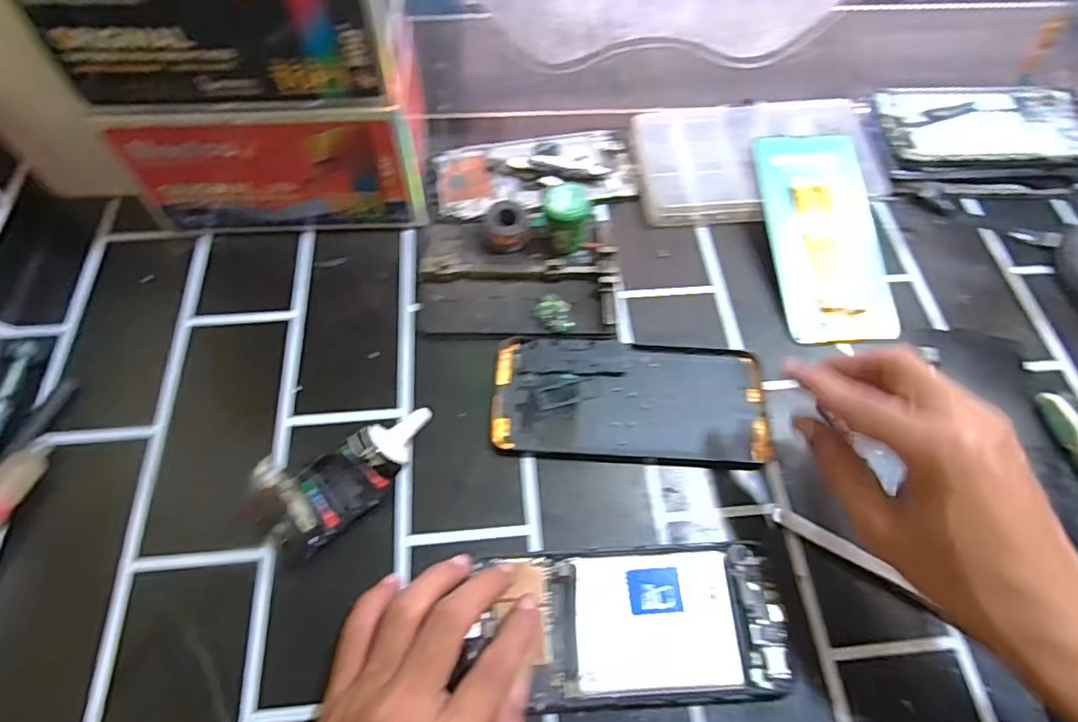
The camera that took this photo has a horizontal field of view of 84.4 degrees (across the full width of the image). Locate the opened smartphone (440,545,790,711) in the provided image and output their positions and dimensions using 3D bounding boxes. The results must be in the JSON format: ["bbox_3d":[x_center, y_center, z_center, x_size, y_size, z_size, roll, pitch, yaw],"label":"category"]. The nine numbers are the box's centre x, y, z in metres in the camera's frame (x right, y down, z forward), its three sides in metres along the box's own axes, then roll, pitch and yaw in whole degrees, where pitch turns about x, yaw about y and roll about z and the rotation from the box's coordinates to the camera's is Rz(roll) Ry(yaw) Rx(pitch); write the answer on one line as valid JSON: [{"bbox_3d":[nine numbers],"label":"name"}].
[{"bbox_3d":[0.045,0.131,0.297,0.153,0.011,0.070,-1,66,-4],"label":"opened smartphone"}]

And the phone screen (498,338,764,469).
[{"bbox_3d":[0.055,0.024,0.360,0.162,0.004,0.077,2,61,0],"label":"phone screen"}]

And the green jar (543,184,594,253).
[{"bbox_3d":[0.018,-0.094,0.400,0.030,0.046,0.031,4,61,1],"label":"green jar"}]

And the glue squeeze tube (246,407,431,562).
[{"bbox_3d":[-0.104,0.058,0.323,0.098,0.030,0.047,-38,68,-20],"label":"glue squeeze tube"}]

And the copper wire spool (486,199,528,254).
[{"bbox_3d":[-0.022,-0.091,0.411,0.027,0.027,0.033,1,61,-1],"label":"copper wire spool"}]

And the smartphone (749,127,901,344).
[{"bbox_3d":[0.196,-0.088,0.410,0.074,0.008,0.156,-4,75,-3],"label":"smartphone"}]

